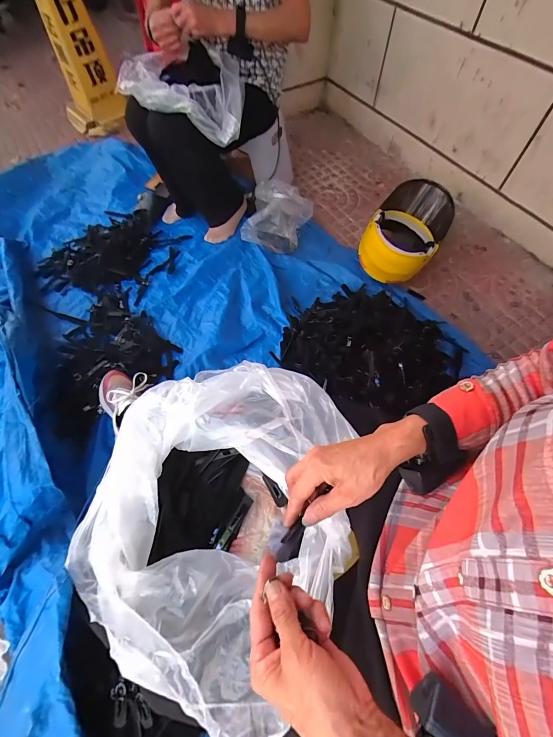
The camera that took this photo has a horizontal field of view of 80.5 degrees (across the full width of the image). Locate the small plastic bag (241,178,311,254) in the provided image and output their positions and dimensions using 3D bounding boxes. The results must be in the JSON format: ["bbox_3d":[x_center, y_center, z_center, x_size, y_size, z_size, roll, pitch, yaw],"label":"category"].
[{"bbox_3d":[0.001,-0.509,1.086,0.188,0.160,0.215,15,64,10],"label":"small plastic bag"}]

